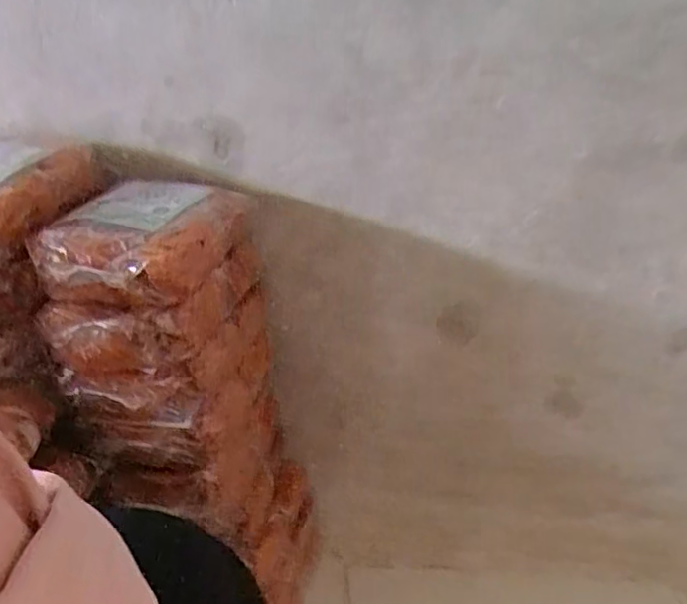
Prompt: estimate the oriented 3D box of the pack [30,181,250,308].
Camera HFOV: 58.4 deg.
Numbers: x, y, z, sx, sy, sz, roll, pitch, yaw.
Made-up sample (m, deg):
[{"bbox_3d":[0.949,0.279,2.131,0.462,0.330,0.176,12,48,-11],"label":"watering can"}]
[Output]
[{"bbox_3d":[-0.164,-0.058,0.524,0.124,0.056,0.166,5,29,18],"label":"pack"}]

